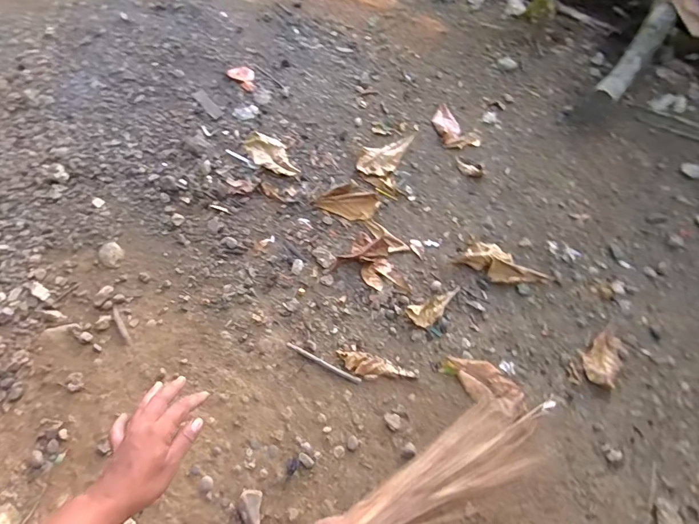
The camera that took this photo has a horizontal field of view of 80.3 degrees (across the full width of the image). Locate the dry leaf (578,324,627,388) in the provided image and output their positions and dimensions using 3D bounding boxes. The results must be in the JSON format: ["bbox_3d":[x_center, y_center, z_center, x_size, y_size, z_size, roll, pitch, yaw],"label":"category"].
[{"bbox_3d":[0.742,0.277,1.208,0.100,0.030,0.170,33,66,17],"label":"dry leaf"}]

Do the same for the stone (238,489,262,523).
[{"bbox_3d":[-0.249,0.623,1.038,0.056,0.031,0.089,-1,61,0],"label":"stone"}]

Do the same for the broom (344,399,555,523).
[{"bbox_3d":[0.216,0.351,0.738,0.595,0.061,0.143,0,55,-42],"label":"broom"}]

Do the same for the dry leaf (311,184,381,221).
[{"bbox_3d":[-0.006,-0.215,1.458,0.210,0.023,0.122,19,63,11],"label":"dry leaf"}]

